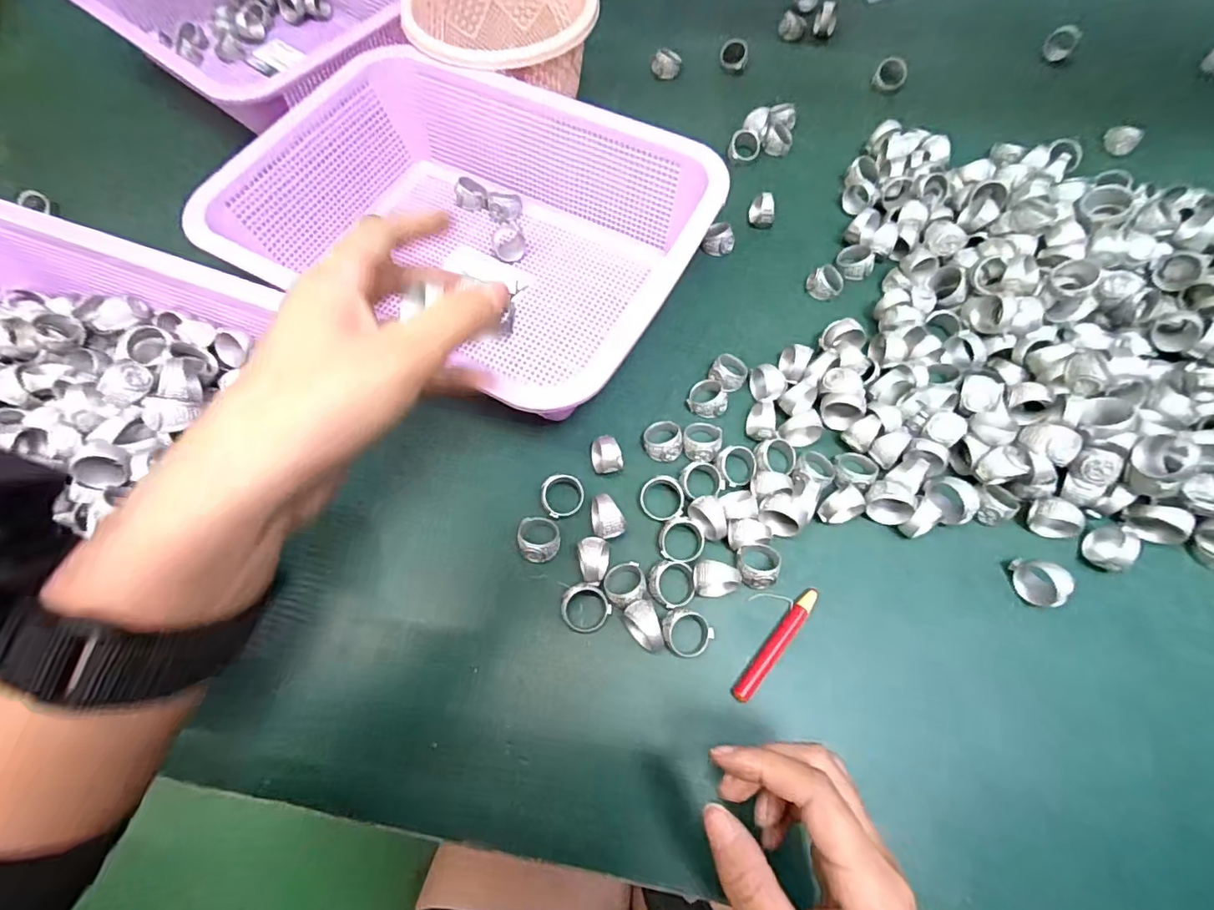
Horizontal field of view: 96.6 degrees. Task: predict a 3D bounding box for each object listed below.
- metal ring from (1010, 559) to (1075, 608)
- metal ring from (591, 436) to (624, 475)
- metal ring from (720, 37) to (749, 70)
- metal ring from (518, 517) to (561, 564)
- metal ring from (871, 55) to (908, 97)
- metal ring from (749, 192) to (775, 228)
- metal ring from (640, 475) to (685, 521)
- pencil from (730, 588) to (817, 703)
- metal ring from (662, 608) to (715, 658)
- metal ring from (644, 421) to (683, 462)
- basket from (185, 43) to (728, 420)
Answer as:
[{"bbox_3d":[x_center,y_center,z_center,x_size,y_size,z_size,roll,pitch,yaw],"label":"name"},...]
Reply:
[{"bbox_3d":[0.240,0.070,0.299,0.014,0.023,0.026,-6,67,-1],"label":"metal ring"},{"bbox_3d":[0.000,-0.001,0.342,0.019,0.021,0.024,-13,67,-4],"label":"metal ring"},{"bbox_3d":[0.121,-0.378,0.511,0.024,0.021,0.024,-1,67,2],"label":"metal ring"},{"bbox_3d":[-0.040,0.051,0.325,0.024,0.020,0.028,-3,67,1],"label":"metal ring"},{"bbox_3d":[0.258,-0.345,0.491,0.027,0.019,0.027,0,69,0],"label":"metal ring"},{"bbox_3d":[0.123,-0.192,0.426,0.020,0.026,0.019,-1,67,2],"label":"metal ring"},{"bbox_3d":[0.034,0.027,0.332,0.027,0.017,0.026,-1,67,2],"label":"metal ring"},{"bbox_3d":[0.094,0.105,0.300,0.010,0.010,0.073,38,73,16],"label":"pencil"},{"bbox_3d":[0.044,0.098,0.299,0.028,0.020,0.025,23,70,11],"label":"metal ring"},{"bbox_3d":[0.036,-0.009,0.349,0.024,0.014,0.025,-1,67,2],"label":"metal ring"},{"bbox_3d":[-0.095,-0.161,0.378,0.307,0.077,0.218,26,70,13],"label":"basket"}]

